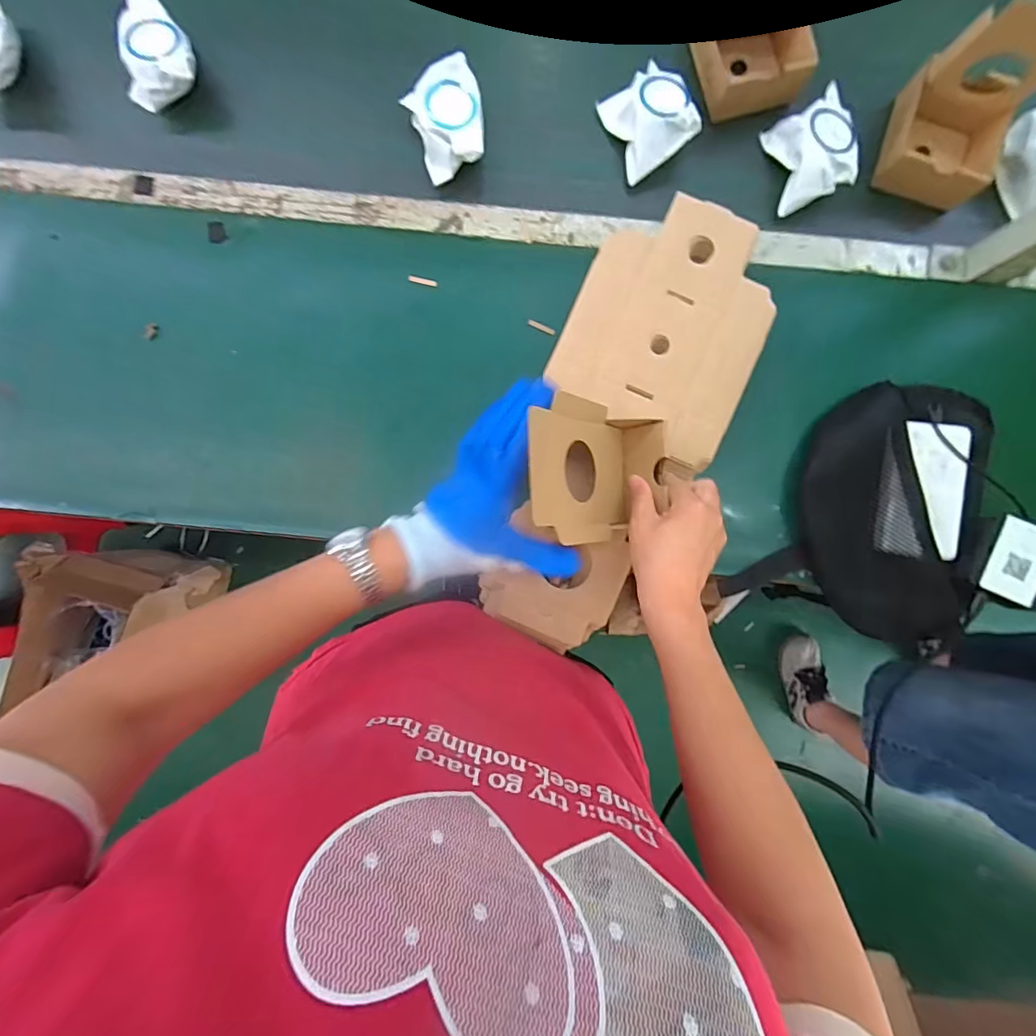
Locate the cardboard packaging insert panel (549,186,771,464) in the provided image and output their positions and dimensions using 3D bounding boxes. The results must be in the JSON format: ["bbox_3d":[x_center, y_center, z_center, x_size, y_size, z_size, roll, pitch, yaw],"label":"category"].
[{"bbox_3d":[0.158,-0.202,0.512,0.190,0.010,0.249,23,88,0],"label":"cardboard packaging insert panel"}]

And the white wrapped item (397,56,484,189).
[{"bbox_3d":[-0.075,-0.433,0.541,0.077,0.042,0.102,-22,88,-2],"label":"white wrapped item"}]

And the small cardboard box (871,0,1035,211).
[{"bbox_3d":[0.467,-0.412,0.507,0.119,0.144,0.101,29,88,-1],"label":"small cardboard box"}]

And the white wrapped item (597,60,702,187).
[{"bbox_3d":[0.145,-0.439,0.548,0.079,0.053,0.099,-24,89,-2],"label":"white wrapped item"}]

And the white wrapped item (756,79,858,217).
[{"bbox_3d":[0.328,-0.406,0.551,0.077,0.045,0.109,-10,88,-1],"label":"white wrapped item"}]

